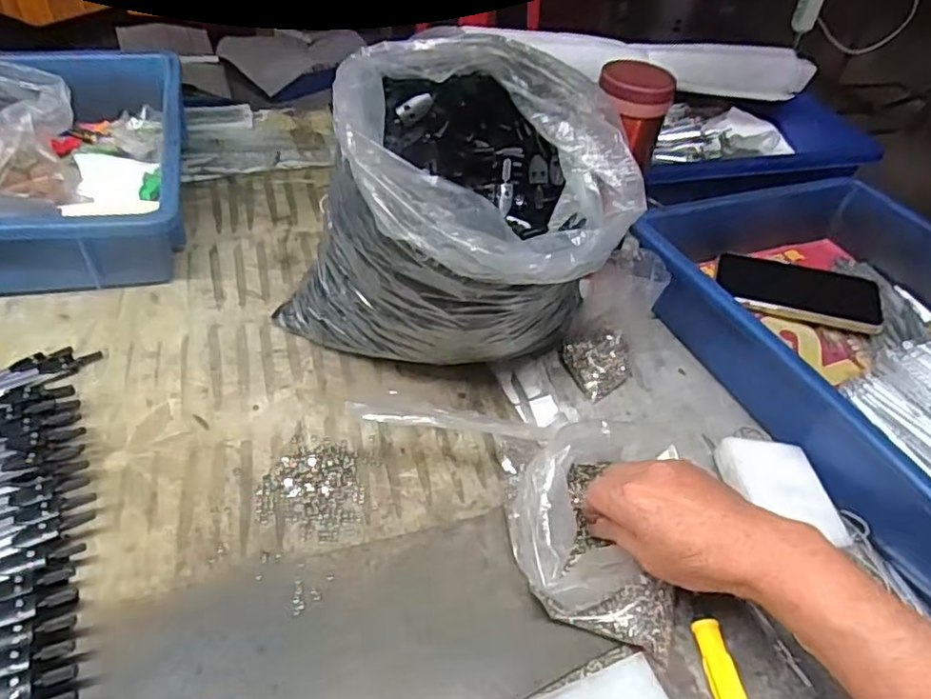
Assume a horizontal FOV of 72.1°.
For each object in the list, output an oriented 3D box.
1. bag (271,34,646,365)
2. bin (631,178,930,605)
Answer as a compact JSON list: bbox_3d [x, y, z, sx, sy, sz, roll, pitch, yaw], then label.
[{"bbox_3d":[-0.009,-0.083,0.448,0.215,0.217,0.164,32,51,24],"label":"bag"},{"bbox_3d":[0.350,0.016,0.507,0.278,0.079,0.424,-14,49,-21],"label":"bin"}]

